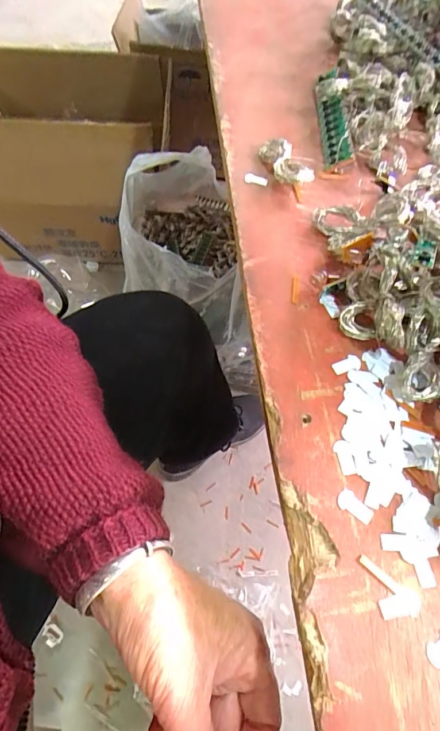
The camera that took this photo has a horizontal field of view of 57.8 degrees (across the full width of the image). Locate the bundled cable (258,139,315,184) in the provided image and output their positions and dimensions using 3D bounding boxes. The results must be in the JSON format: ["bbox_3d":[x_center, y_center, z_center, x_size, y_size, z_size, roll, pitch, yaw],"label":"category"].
[{"bbox_3d":[0.048,-0.152,0.302,0.024,0.015,0.053,-24,66,-13],"label":"bundled cable"}]

